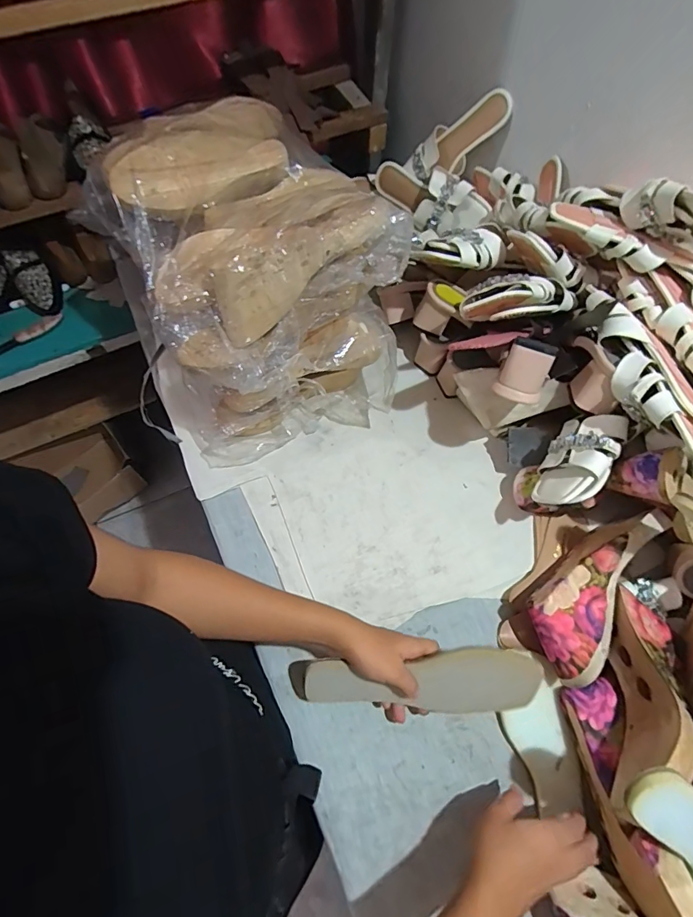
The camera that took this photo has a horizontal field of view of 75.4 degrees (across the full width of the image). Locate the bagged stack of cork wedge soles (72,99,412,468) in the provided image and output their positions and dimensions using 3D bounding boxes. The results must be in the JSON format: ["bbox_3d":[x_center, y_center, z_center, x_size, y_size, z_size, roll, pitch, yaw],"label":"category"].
[{"bbox_3d":[-0.134,-0.236,0.608,0.274,0.272,0.390,-24,67,-12],"label":"bagged stack of cork wedge soles"}]

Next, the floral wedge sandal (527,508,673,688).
[{"bbox_3d":[0.292,0.153,0.525,0.210,0.087,0.093,-38,70,-17],"label":"floral wedge sandal"}]

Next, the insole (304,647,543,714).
[{"bbox_3d":[0.078,0.241,0.472,0.237,0.012,0.073,-6,104,5],"label":"insole"}]

